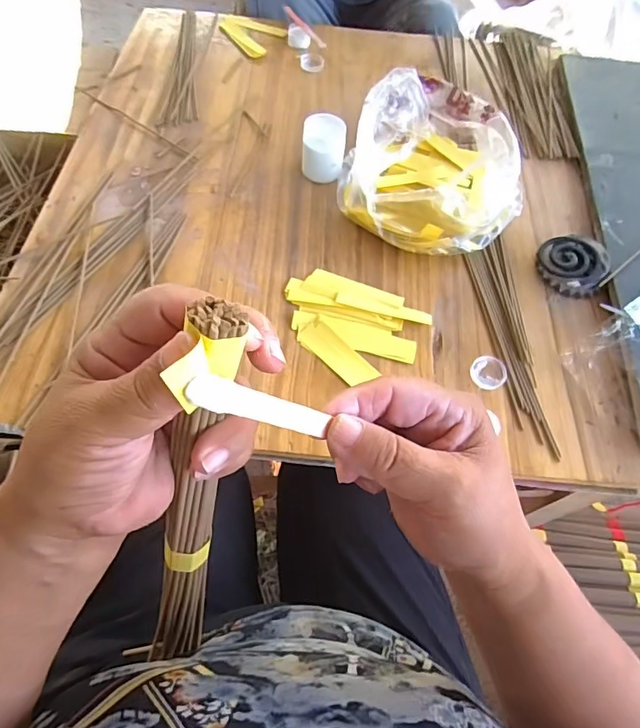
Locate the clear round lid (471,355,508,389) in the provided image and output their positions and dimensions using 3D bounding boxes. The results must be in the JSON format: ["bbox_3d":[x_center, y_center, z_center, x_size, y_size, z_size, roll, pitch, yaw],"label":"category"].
[{"bbox_3d":[0.185,0.009,0.514,0.037,0.009,0.038,1,63,-3],"label":"clear round lid"}]

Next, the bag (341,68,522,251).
[{"bbox_3d":[0.144,-0.253,0.603,0.228,0.089,0.239,3,62,-1],"label":"bag"}]

